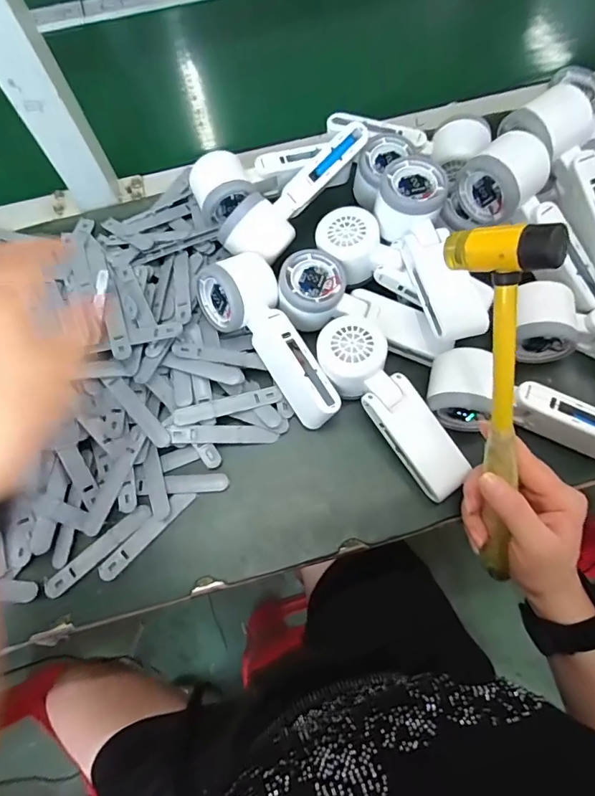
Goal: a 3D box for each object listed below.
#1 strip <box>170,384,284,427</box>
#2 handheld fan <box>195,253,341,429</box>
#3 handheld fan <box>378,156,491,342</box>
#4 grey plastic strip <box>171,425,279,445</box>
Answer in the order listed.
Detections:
[{"bbox_3d":[-0.060,0.007,0.392,0.093,0.004,0.016,-15,81,-11],"label":"strip"},{"bbox_3d":[-0.027,-0.046,0.390,0.067,0.063,0.167,-26,74,-8],"label":"handheld fan"},{"bbox_3d":[0.119,-0.130,0.399,0.056,0.039,0.161,-25,96,-11],"label":"handheld fan"},{"bbox_3d":[-0.063,0.032,0.387,0.090,0.004,0.015,2,83,-8],"label":"grey plastic strip"}]

